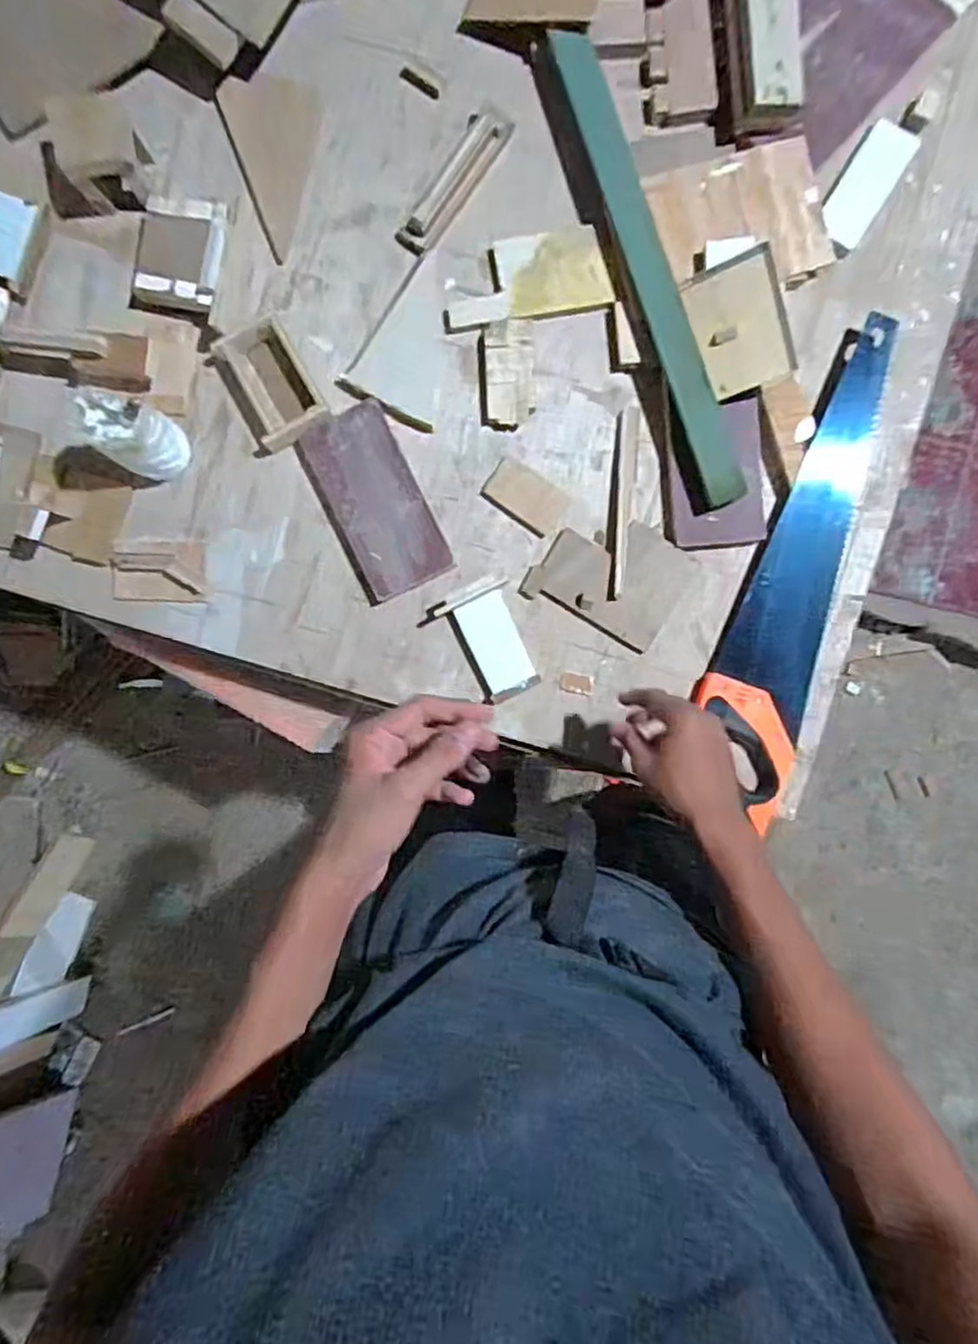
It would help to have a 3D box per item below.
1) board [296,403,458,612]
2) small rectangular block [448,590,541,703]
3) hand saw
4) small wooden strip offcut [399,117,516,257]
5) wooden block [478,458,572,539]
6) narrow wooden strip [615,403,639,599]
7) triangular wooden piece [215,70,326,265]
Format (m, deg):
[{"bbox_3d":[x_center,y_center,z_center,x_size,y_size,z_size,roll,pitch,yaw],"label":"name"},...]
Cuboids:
[{"bbox_3d":[-0.121,-0.176,0.700,0.100,0.018,0.194,-25,90,3],"label":"board"},{"bbox_3d":[0.006,-0.026,0.702,0.058,0.011,0.105,-24,90,3],"label":"small rectangular block"},{"bbox_3d":[0.317,-0.106,0.688,0.106,0.023,0.495,16,92,2],"label":"hand saw"},{"bbox_3d":[-0.035,-0.503,0.686,0.037,0.023,0.157,37,92,2],"label":"small wooden strip offcut"},{"bbox_3d":[0.040,-0.183,0.705,0.088,0.007,0.050,35,92,2],"label":"wooden block"},{"bbox_3d":[0.141,-0.177,0.696,0.016,0.010,0.198,5,91,3],"label":"narrow wooden strip"},{"bbox_3d":[-0.239,-0.535,0.699,0.099,0.005,0.177,14,89,-9],"label":"triangular wooden piece"}]

